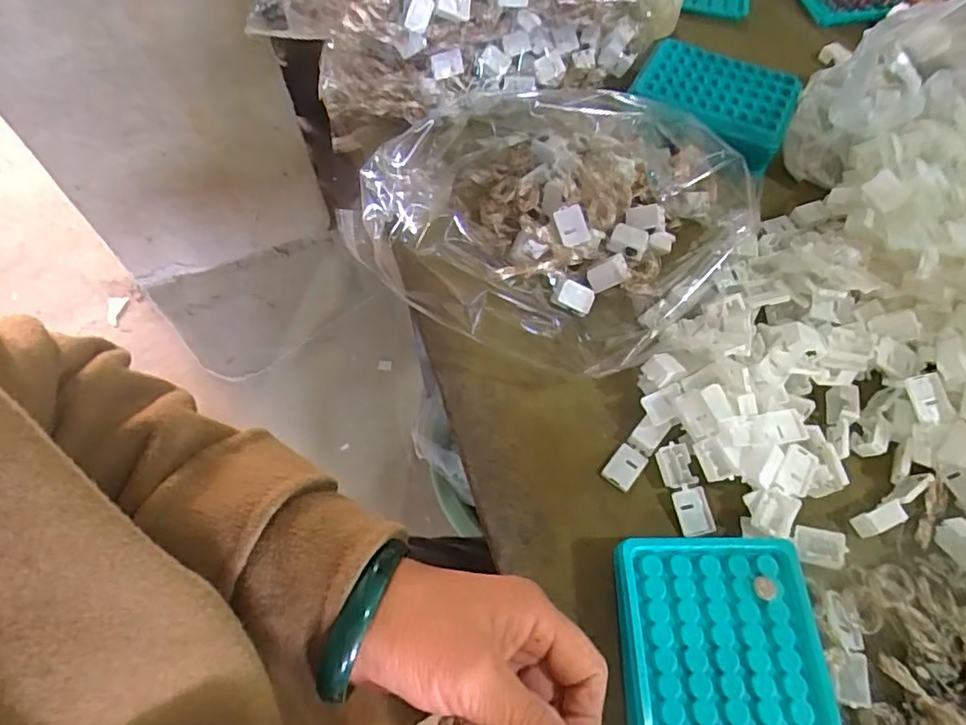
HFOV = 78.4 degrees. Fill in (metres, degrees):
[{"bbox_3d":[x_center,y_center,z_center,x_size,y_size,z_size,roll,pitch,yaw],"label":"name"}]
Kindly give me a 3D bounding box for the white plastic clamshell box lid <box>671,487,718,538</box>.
[{"bbox_3d":[0.127,0.089,0.354,0.022,0.006,0.027,-11,60,-5],"label":"white plastic clamshell box lid"}]

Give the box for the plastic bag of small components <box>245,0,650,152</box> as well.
[{"bbox_3d":[-0.023,-0.283,0.461,0.297,0.157,0.111,-13,61,-6],"label":"plastic bag of small components"}]

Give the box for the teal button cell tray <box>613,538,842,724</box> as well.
[{"bbox_3d":[0.122,0.158,0.301,0.098,0.025,0.127,0,60,1],"label":"teal button cell tray"}]

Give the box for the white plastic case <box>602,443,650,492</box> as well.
[{"bbox_3d":[0.088,0.066,0.369,0.020,0.005,0.027,35,67,19],"label":"white plastic case"}]

